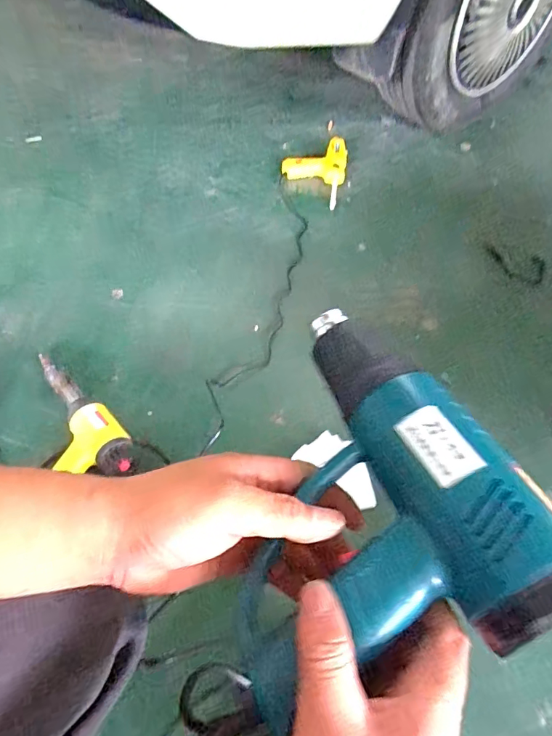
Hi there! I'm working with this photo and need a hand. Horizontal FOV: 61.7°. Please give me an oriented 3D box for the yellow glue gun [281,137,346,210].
[{"bbox_3d":[0.101,-0.531,1.239,0.174,0.054,0.251,7,55,1],"label":"yellow glue gun"}]

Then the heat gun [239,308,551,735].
[{"bbox_3d":[0.036,0.070,0.278,0.162,0.094,0.214,-19,58,-15],"label":"heat gun"}]

